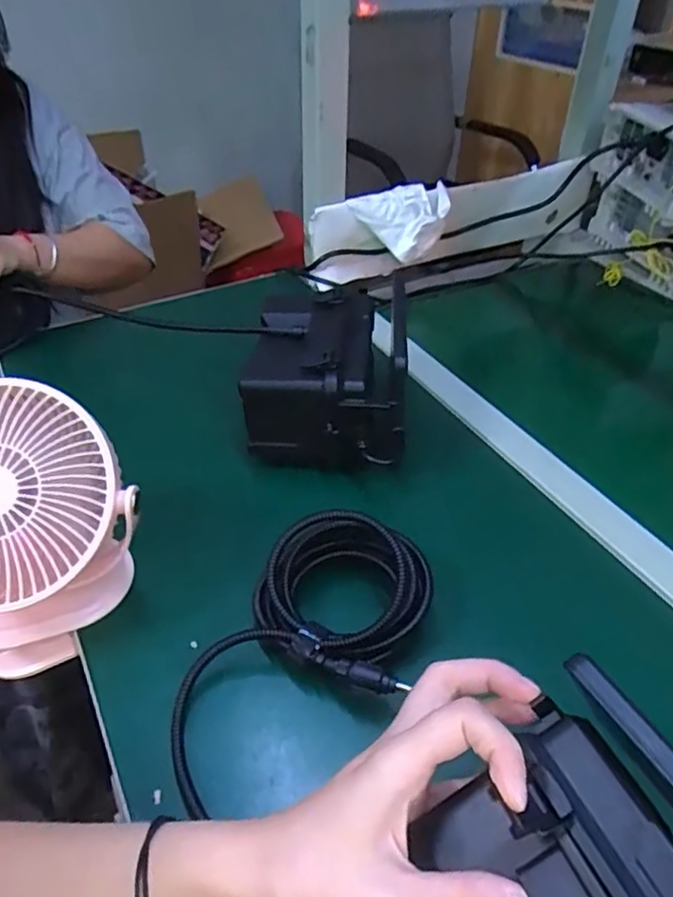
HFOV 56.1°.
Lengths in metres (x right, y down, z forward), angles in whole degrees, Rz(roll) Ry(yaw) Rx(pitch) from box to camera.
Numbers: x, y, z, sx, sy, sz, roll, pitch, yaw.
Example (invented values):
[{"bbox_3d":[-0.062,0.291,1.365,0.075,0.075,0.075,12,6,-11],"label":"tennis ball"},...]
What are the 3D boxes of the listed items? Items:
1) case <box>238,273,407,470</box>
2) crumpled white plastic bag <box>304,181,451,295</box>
[{"bbox_3d":[-0.009,-0.076,0.613,0.142,0.106,0.183,3,40,2],"label":"case"},{"bbox_3d":[0.056,-0.291,0.877,0.193,0.125,0.030,-7,41,-9],"label":"crumpled white plastic bag"}]

